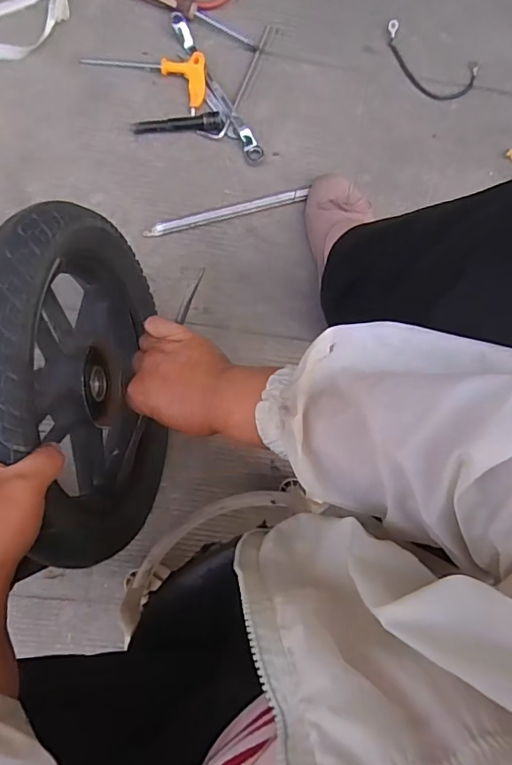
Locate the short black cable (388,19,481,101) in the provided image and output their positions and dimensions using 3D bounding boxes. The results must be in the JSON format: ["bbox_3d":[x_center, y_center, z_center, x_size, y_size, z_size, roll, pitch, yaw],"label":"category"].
[{"bbox_3d":[0.247,-0.458,0.730,0.148,0.007,0.069,24,96,-4],"label":"short black cable"}]

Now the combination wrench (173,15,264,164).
[{"bbox_3d":[-0.053,-0.412,0.704,0.026,0.014,0.227,-30,92,-3],"label":"combination wrench"}]

